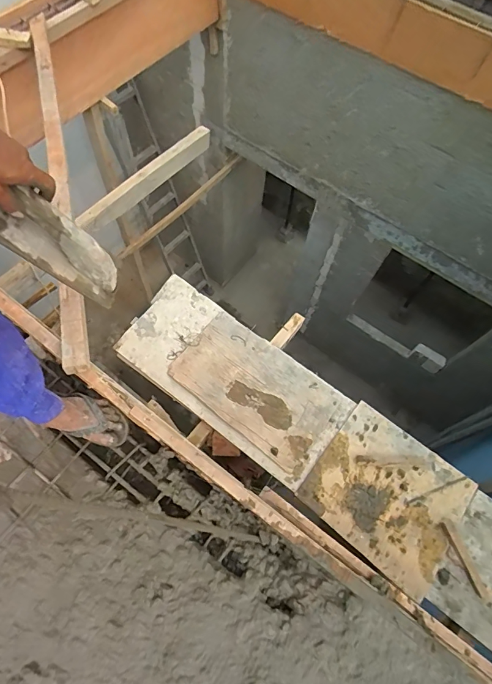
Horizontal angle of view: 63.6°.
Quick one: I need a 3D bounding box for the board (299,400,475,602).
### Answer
[{"bbox_3d":[0.481,0.506,1.348,0.477,0.017,0.429,38,70,13],"label":"board"}]

